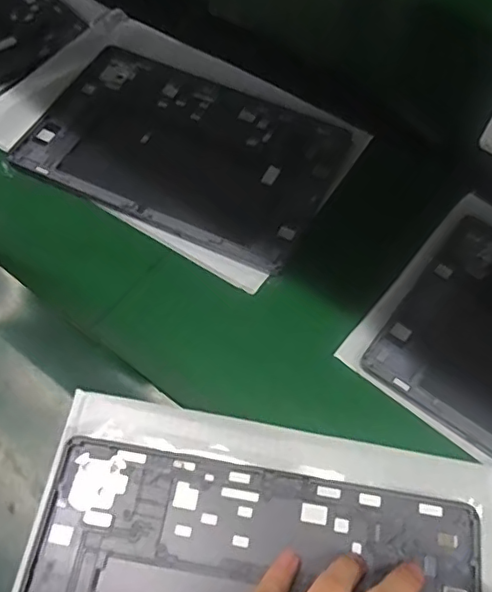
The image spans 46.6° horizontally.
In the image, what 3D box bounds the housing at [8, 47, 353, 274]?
[{"bbox_3d":[-0.054,-0.132,0.500,0.257,0.007,0.172,24,61,11],"label":"housing"}]

